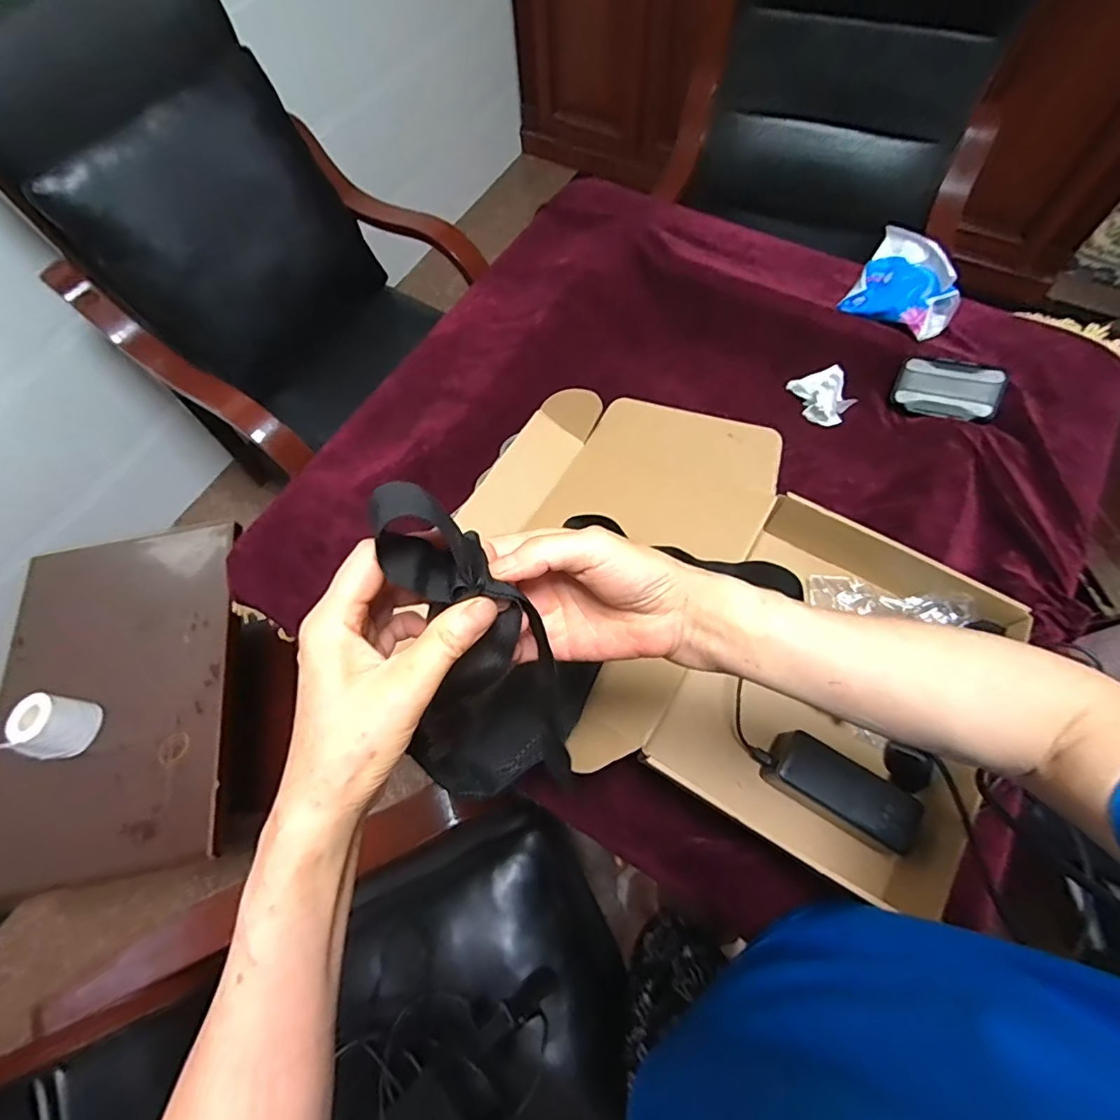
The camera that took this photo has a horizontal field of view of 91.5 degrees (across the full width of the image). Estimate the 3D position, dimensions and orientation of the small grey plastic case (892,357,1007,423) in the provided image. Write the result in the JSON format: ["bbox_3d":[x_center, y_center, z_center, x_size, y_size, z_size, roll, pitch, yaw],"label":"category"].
[{"bbox_3d":[0.531,-0.235,0.749,0.121,0.022,0.079,21,100,25],"label":"small grey plastic case"}]

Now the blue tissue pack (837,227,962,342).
[{"bbox_3d":[0.499,-0.392,0.787,0.077,0.105,0.138,-42,70,-15],"label":"blue tissue pack"}]

